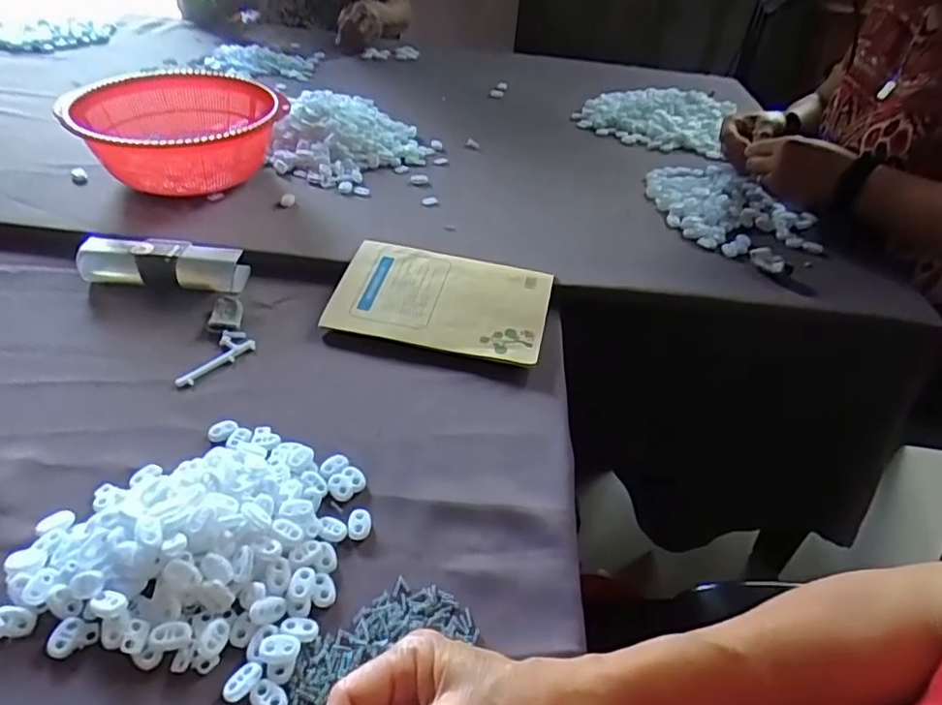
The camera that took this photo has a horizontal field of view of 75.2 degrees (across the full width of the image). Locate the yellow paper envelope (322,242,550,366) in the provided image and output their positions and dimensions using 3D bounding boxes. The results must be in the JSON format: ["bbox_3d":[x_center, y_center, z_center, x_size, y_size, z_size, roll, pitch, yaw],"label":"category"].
[{"bbox_3d":[-0.027,-0.054,0.602,0.202,0.009,0.132,11,48,6],"label":"yellow paper envelope"}]

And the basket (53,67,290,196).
[{"bbox_3d":[-0.334,-0.248,0.734,0.218,0.103,0.205,-15,45,-22],"label":"basket"}]

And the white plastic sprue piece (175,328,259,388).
[{"bbox_3d":[-0.230,0.003,0.541,0.033,0.008,0.077,31,47,26],"label":"white plastic sprue piece"}]

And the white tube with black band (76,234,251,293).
[{"bbox_3d":[-0.308,-0.089,0.615,0.155,0.035,0.047,4,41,-1],"label":"white tube with black band"}]

